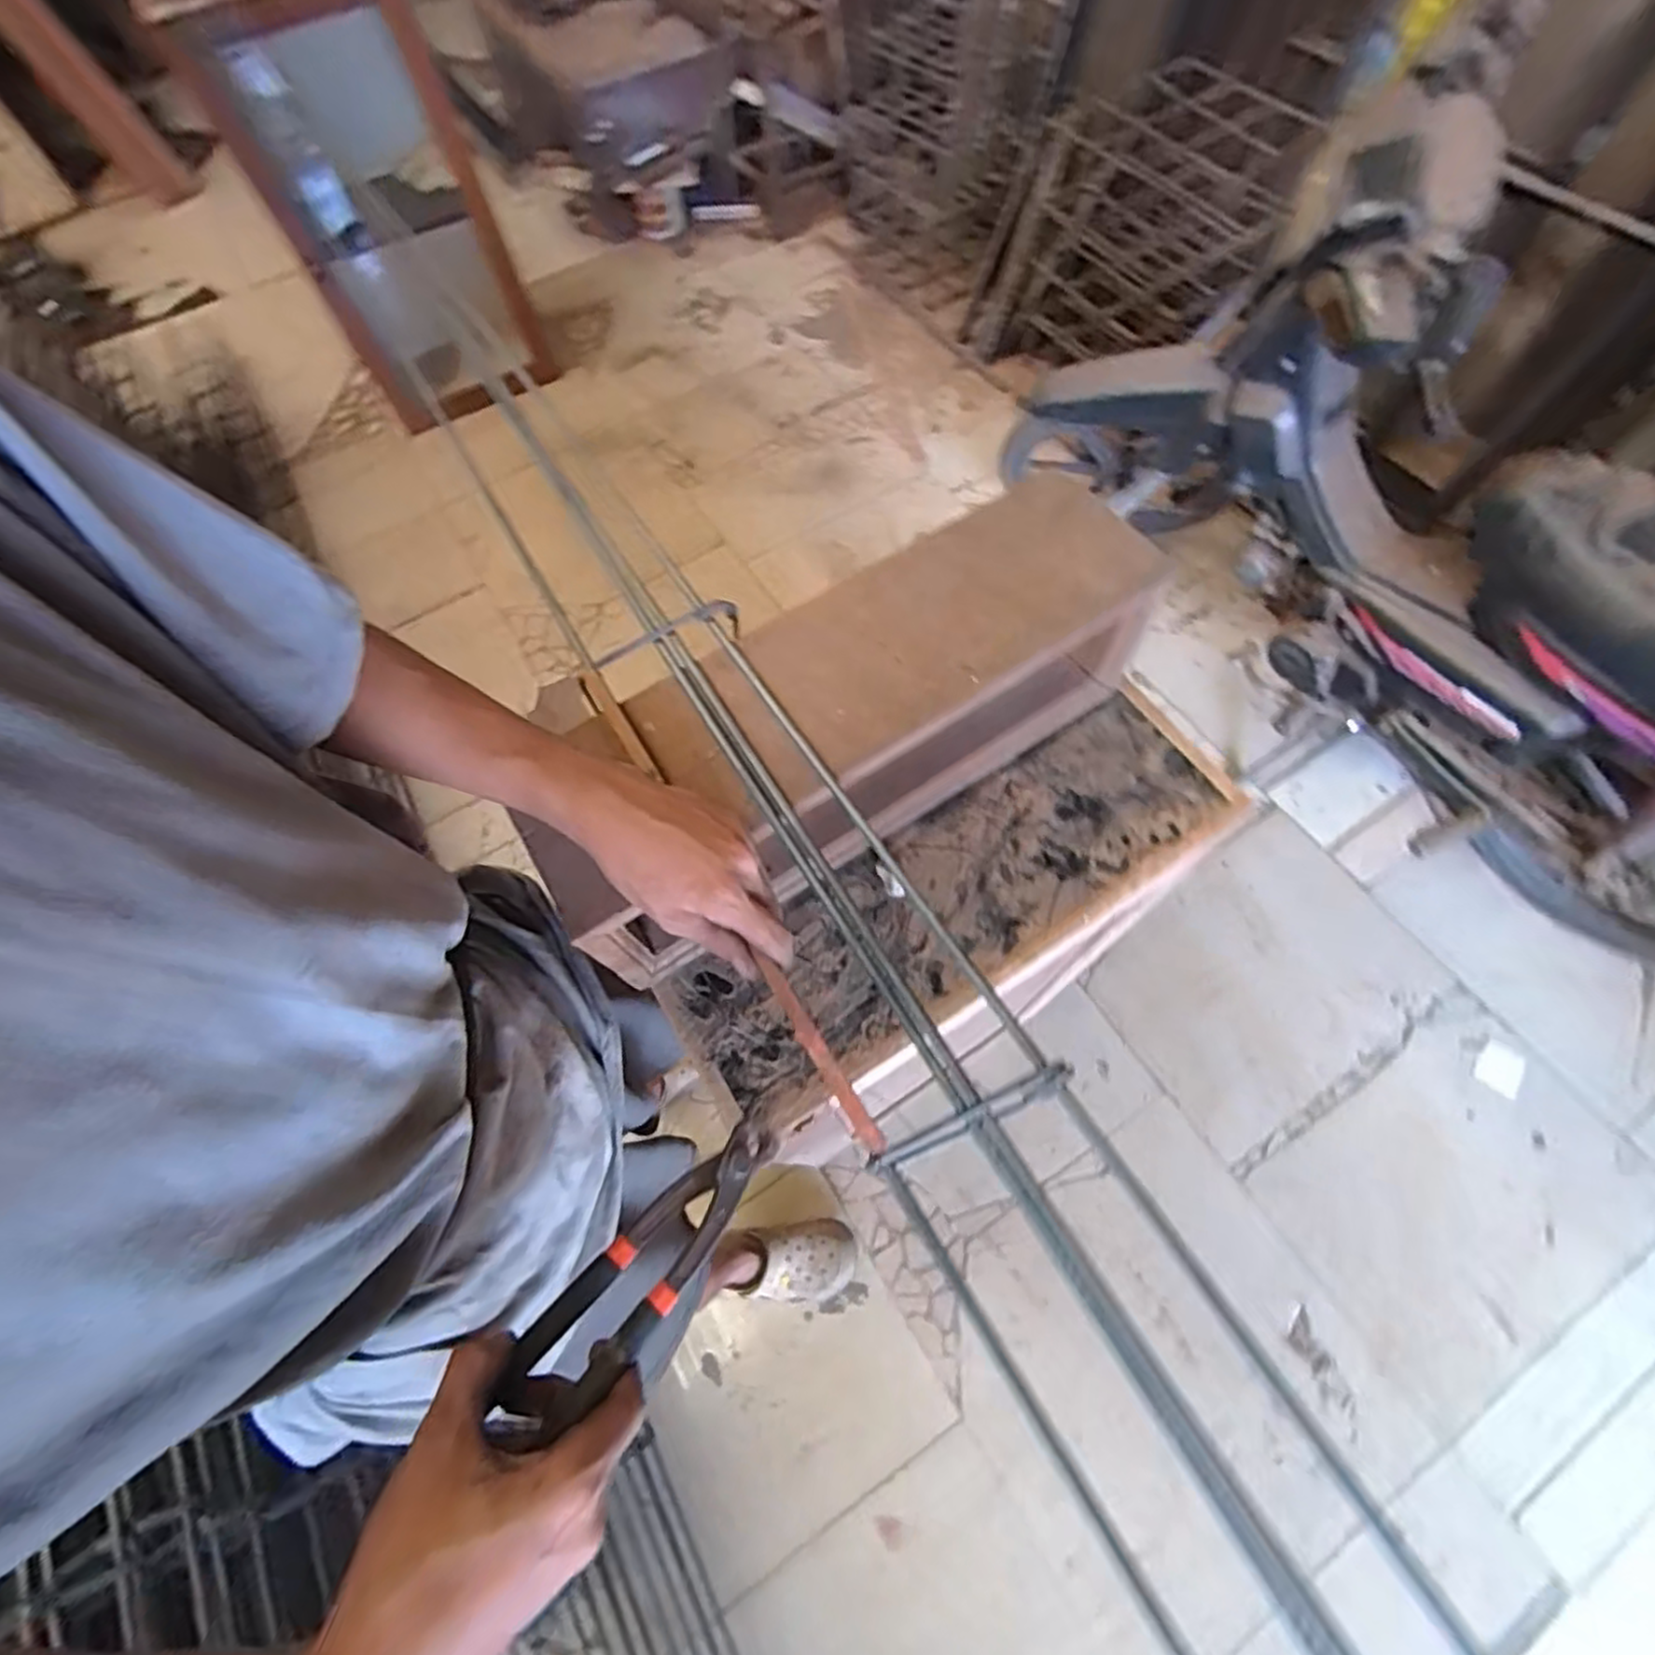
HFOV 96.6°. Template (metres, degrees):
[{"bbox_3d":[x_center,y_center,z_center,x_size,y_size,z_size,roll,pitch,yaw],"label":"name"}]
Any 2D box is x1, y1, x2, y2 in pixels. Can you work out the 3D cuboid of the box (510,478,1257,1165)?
[{"bbox_3d":[0.063,-0.024,0.541,0.472,0.161,0.274,-31,68,-12],"label":"box"}]

